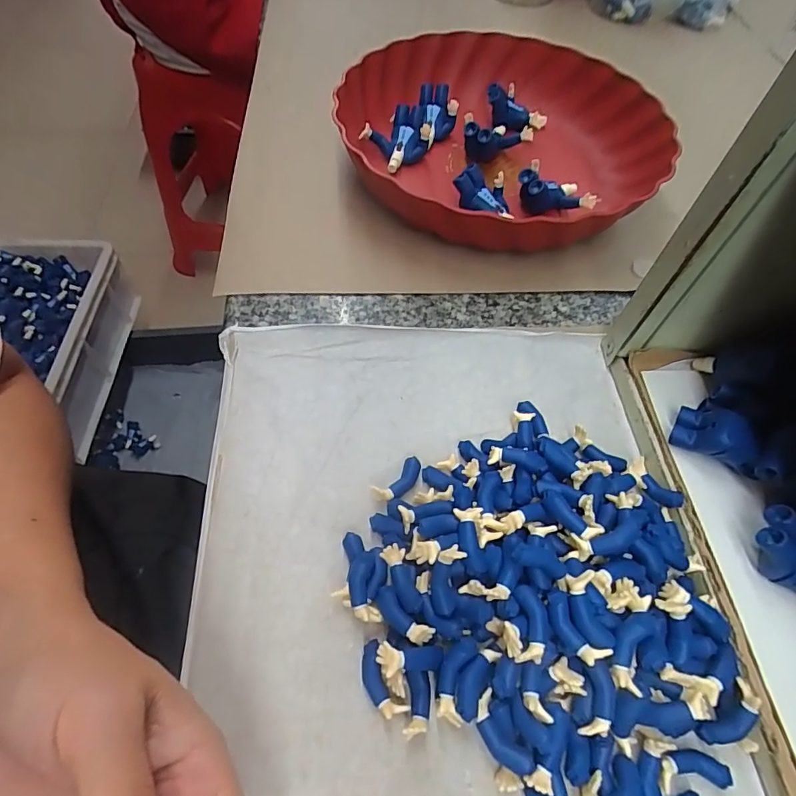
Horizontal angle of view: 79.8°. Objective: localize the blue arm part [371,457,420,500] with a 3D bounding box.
[{"bbox_3d":[0.001,0.041,0.240,0.028,0.006,0.011,-40,66,-21],"label":"blue arm part"}]

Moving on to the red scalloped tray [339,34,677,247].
[{"bbox_3d":[0.075,-0.202,0.367,0.242,0.062,0.246,38,66,22],"label":"red scalloped tray"}]

